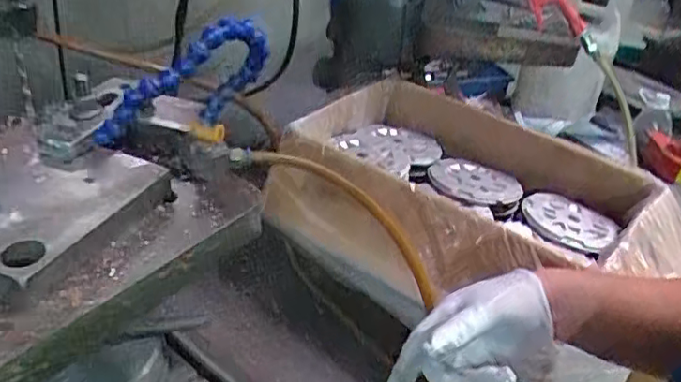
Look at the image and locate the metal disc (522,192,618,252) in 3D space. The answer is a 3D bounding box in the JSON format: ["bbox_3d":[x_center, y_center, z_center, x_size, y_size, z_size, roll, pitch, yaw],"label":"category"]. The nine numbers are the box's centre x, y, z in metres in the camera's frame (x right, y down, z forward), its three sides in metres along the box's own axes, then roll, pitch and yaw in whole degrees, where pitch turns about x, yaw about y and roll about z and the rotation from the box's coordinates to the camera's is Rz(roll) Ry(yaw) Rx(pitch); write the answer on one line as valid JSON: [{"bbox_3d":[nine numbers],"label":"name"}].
[{"bbox_3d":[0.309,0.038,0.822,0.123,0.009,0.123,5,33,-3],"label":"metal disc"}]

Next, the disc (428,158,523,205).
[{"bbox_3d":[0.194,-0.015,0.884,0.129,0.012,0.129,5,33,-3],"label":"disc"}]

